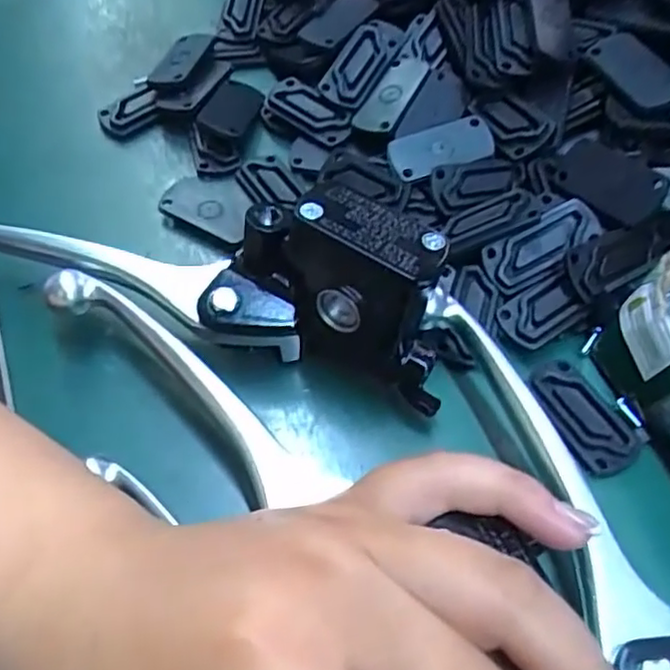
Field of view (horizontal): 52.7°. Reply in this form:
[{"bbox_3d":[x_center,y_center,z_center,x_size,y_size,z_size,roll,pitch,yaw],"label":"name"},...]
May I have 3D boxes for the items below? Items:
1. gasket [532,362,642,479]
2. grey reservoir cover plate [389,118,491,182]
[{"bbox_3d":[0.097,0.031,0.264,0.025,0.008,0.047,-32,68,-16],"label":"gasket"},{"bbox_3d":[0.049,-0.086,0.313,0.048,0.004,0.023,-15,71,-5],"label":"grey reservoir cover plate"}]

